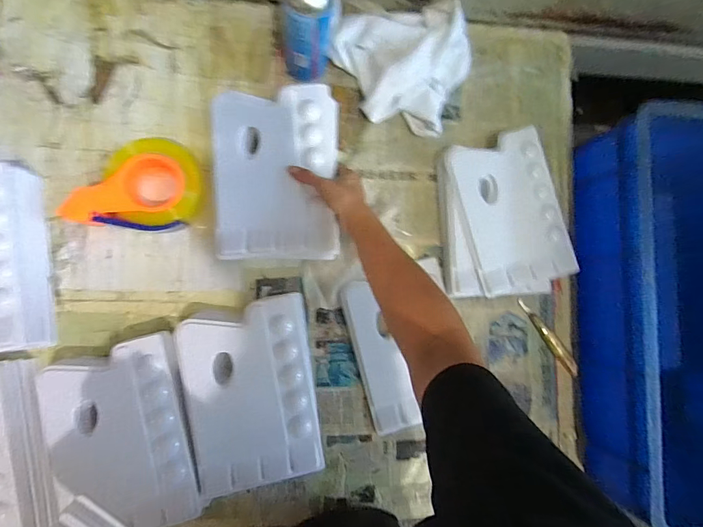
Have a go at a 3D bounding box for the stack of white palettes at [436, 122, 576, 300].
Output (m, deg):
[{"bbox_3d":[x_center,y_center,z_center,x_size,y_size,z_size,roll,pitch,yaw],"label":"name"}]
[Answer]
[{"bbox_3d":[0.243,-0.077,0.642,0.199,0.045,0.250,-3,87,-7],"label":"stack of white palettes"}]

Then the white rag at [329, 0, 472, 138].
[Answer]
[{"bbox_3d":[0.078,-0.321,0.629,0.207,0.049,0.208,21,84,-6],"label":"white rag"}]

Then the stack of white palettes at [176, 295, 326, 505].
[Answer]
[{"bbox_3d":[-0.138,0.176,0.567,0.178,0.061,0.241,-10,88,-8],"label":"stack of white palettes"}]

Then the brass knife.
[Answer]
[{"bbox_3d":[0.323,0.119,0.657,0.021,0.011,0.150,-36,92,-8],"label":"brass knife"}]

